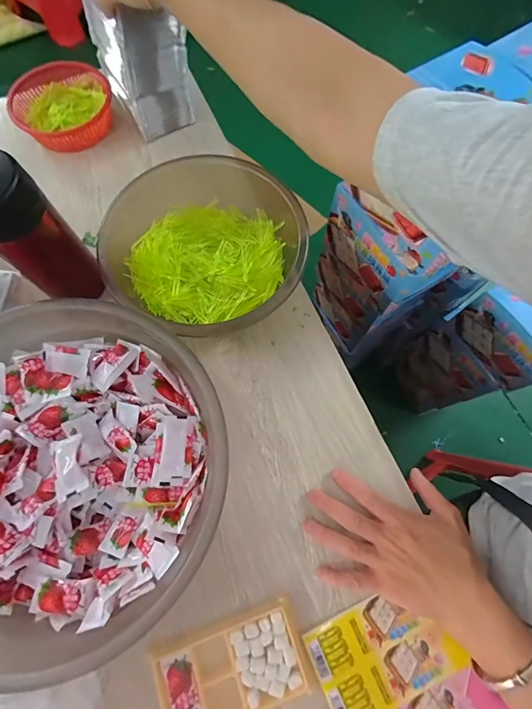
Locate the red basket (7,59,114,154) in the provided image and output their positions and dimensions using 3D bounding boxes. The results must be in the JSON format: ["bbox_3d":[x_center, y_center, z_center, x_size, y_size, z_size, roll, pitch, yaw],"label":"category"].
[{"bbox_3d":[-0.287,-0.345,0.508,0.141,0.043,0.118,-21,73,-7],"label":"red basket"}]

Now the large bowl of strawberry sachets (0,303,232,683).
[{"bbox_3d":[-0.210,0.111,0.332,0.348,0.099,0.280,-8,71,-3],"label":"large bowl of strawberry sachets"}]

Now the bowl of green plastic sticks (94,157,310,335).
[{"bbox_3d":[-0.049,-0.122,0.418,0.191,0.070,0.226,31,74,10],"label":"bowl of green plastic sticks"}]

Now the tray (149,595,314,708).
[{"bbox_3d":[-0.031,0.281,0.320,0.132,0.012,0.075,-17,72,-6],"label":"tray"}]

